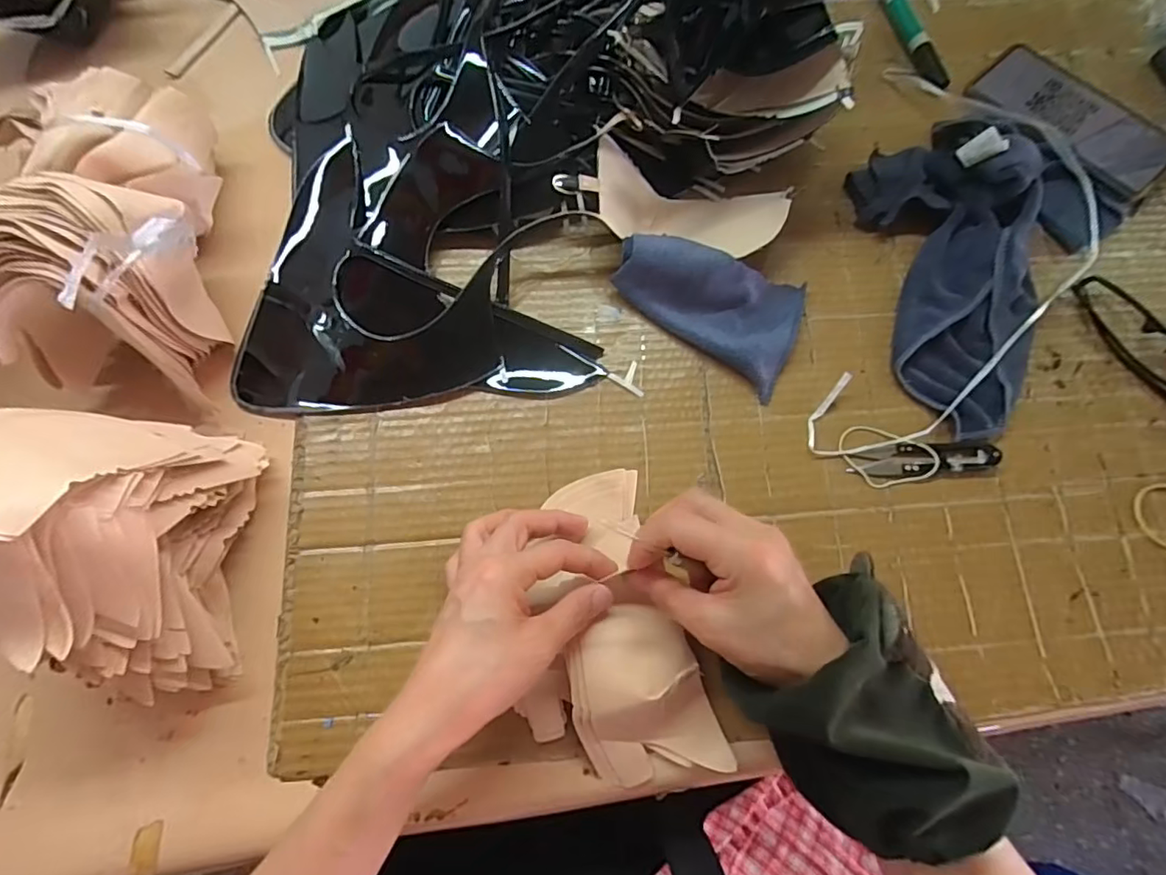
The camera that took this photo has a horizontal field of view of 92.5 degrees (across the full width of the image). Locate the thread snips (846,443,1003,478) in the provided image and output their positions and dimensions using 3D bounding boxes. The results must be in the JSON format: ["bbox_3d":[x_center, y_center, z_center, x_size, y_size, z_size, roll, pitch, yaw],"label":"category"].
[{"bbox_3d":[0.242,0.015,0.394,0.102,0.007,0.022,-4,74,-3],"label":"thread snips"}]

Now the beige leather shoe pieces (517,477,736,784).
[{"bbox_3d":[0.019,0.111,0.345,0.110,0.040,0.183,-7,71,-4],"label":"beige leather shoe pieces"}]

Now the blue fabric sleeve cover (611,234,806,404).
[{"bbox_3d":[0.094,-0.103,0.407,0.136,0.041,0.086,26,74,6],"label":"blue fabric sleeve cover"}]

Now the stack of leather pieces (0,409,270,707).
[{"bbox_3d":[-0.256,0.062,0.300,0.089,0.132,0.153,-2,73,-2],"label":"stack of leather pieces"}]

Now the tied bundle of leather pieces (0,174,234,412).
[{"bbox_3d":[-0.297,-0.090,0.354,0.114,0.115,0.106,5,73,0],"label":"tied bundle of leather pieces"}]

